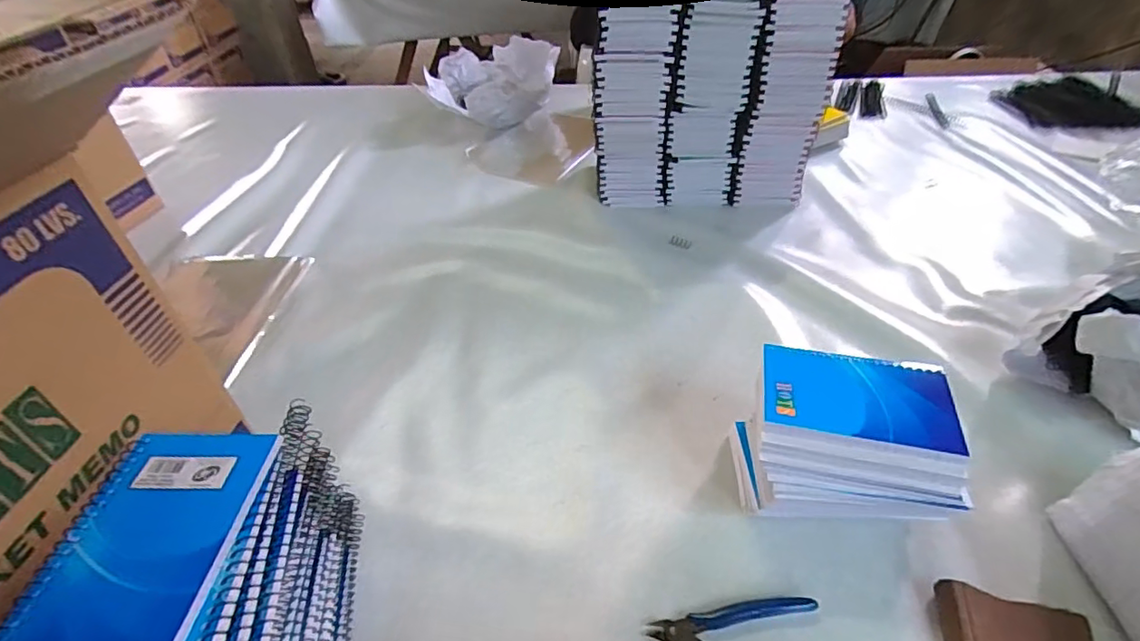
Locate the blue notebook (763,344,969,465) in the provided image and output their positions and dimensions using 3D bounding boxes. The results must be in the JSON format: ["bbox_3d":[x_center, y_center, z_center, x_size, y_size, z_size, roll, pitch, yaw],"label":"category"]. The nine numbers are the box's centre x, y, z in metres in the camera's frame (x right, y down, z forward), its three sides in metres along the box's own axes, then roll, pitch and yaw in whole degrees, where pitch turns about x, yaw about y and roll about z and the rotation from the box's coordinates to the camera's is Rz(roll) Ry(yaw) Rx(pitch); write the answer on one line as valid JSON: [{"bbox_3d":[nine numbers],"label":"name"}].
[{"bbox_3d":[0.210,0.055,0.395,0.127,0.010,0.081,9,43,12],"label":"blue notebook"}]

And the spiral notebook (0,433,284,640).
[{"bbox_3d":[-0.204,0.109,0.261,0.084,0.014,0.135,0,41,5],"label":"spiral notebook"}]

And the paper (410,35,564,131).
[{"bbox_3d":[-0.142,-0.453,1.032,0.236,0.093,0.233,-2,42,0],"label":"paper"}]

